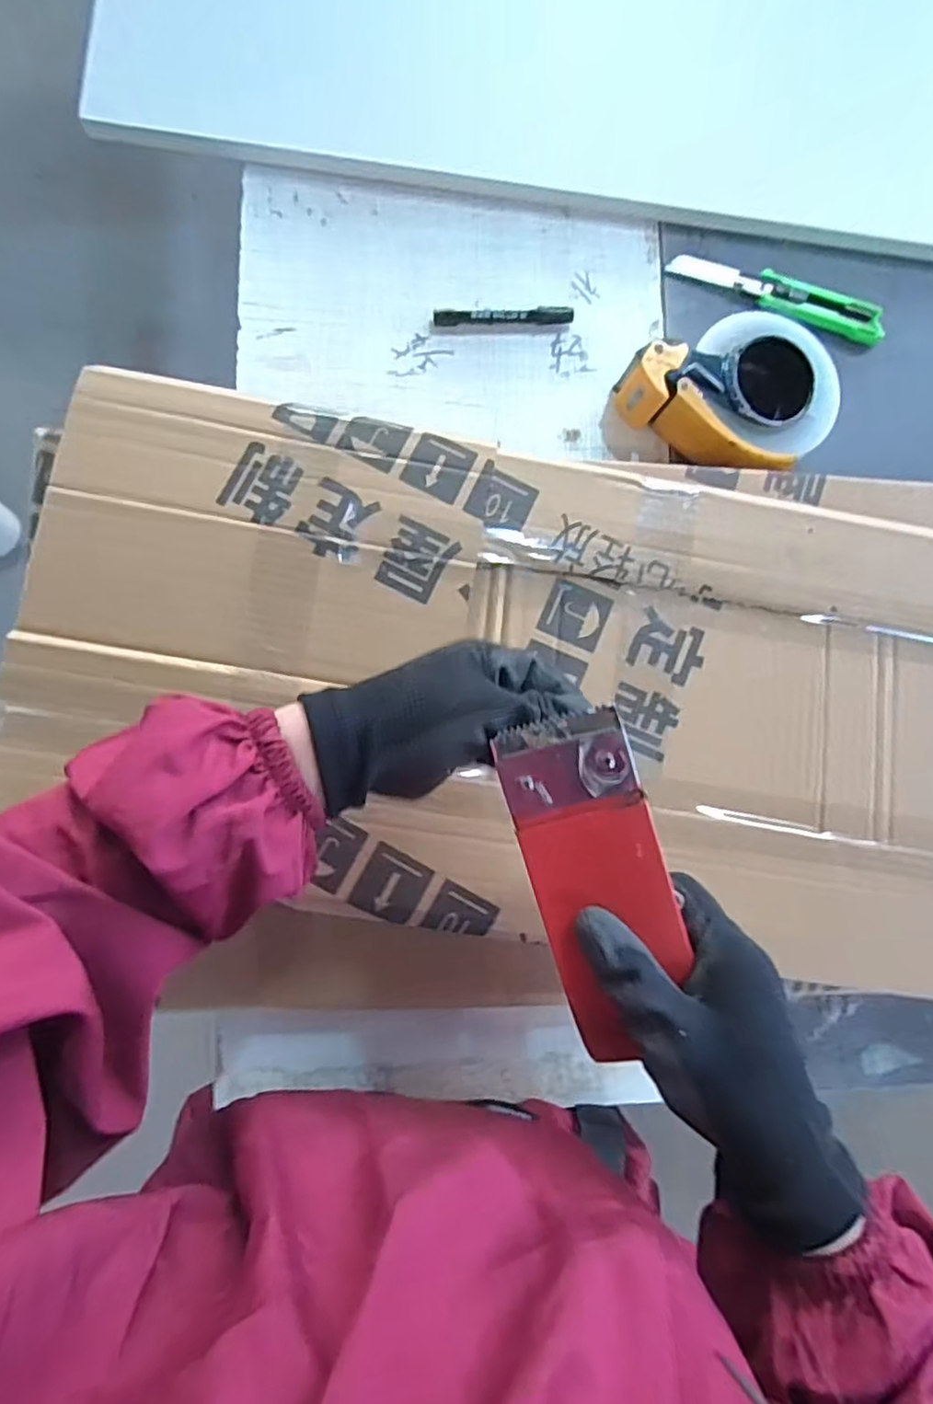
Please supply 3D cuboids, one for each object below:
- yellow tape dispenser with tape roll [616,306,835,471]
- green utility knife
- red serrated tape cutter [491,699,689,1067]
[{"bbox_3d":[0.238,-0.278,0.591,0.175,0.061,0.139,34,82,-1],"label":"yellow tape dispenser with tape roll"},{"bbox_3d":[0.298,-0.384,0.631,0.212,0.023,0.040,19,83,-3],"label":"green utility knife"},{"bbox_3d":[0.060,0.080,0.298,0.059,0.024,0.146,-18,92,9],"label":"red serrated tape cutter"}]

